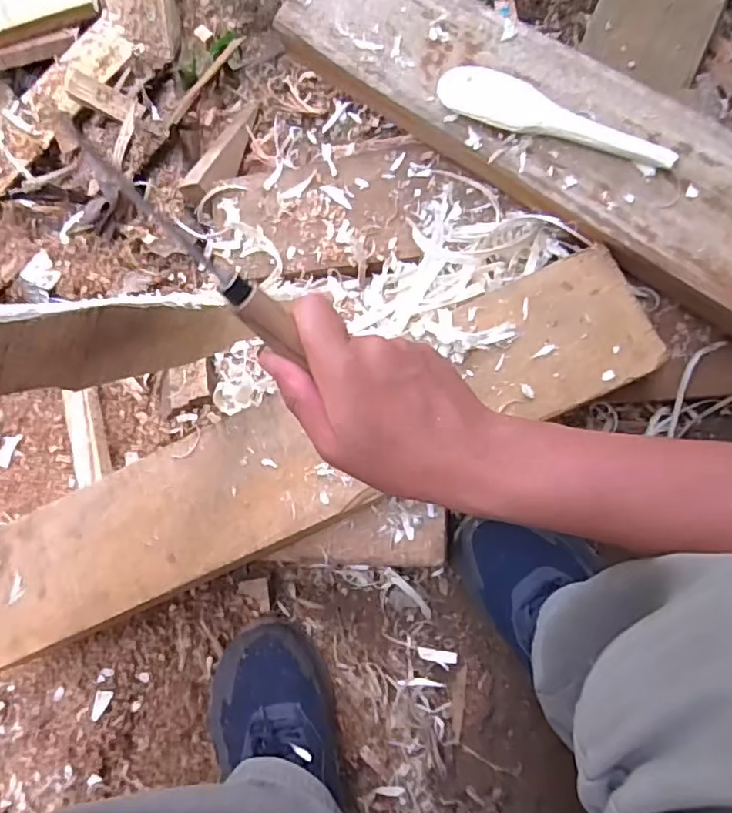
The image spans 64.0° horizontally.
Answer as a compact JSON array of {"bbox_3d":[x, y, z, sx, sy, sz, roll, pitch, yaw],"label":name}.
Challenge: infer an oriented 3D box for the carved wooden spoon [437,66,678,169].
[{"bbox_3d":[0.151,-0.236,0.480,0.200,0.011,0.039,30,102,15],"label":"carved wooden spoon"}]

